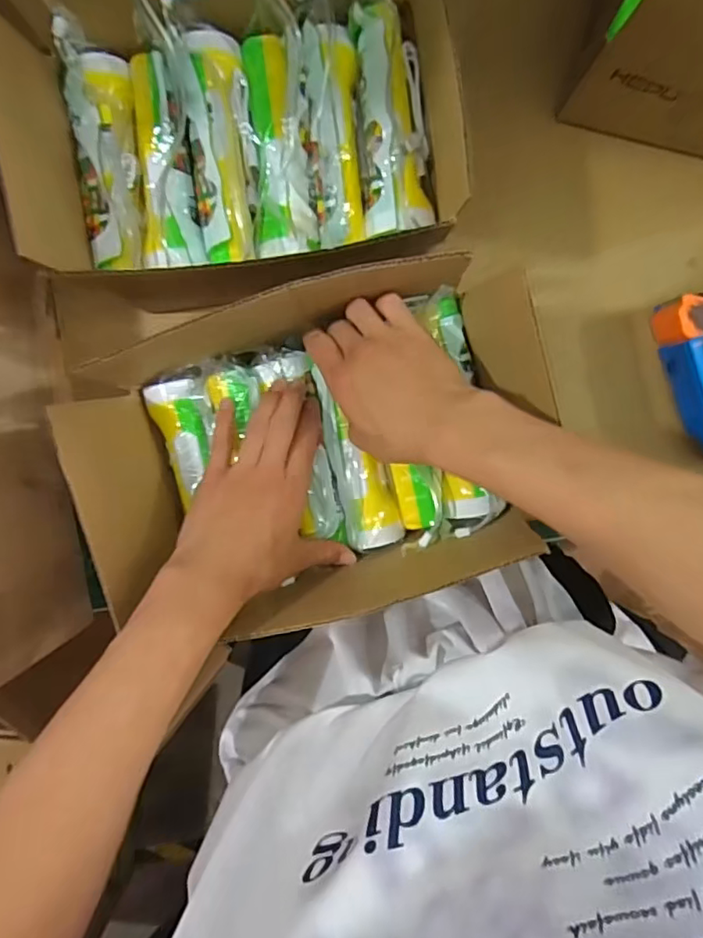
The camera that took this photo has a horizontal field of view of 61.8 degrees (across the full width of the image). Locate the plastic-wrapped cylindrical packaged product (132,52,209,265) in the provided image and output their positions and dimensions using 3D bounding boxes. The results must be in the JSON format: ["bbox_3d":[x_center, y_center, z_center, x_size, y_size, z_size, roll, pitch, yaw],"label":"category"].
[{"bbox_3d":[-0.138,-0.226,0.432,0.046,0.038,0.165,-5,96,2],"label":"plastic-wrapped cylindrical packaged product"}]

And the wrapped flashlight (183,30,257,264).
[{"bbox_3d":[-0.096,-0.231,0.427,0.046,0.034,0.155,-1,96,2],"label":"wrapped flashlight"}]

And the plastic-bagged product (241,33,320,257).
[{"bbox_3d":[-0.053,-0.240,0.436,0.044,0.028,0.159,-5,96,2],"label":"plastic-bagged product"}]

